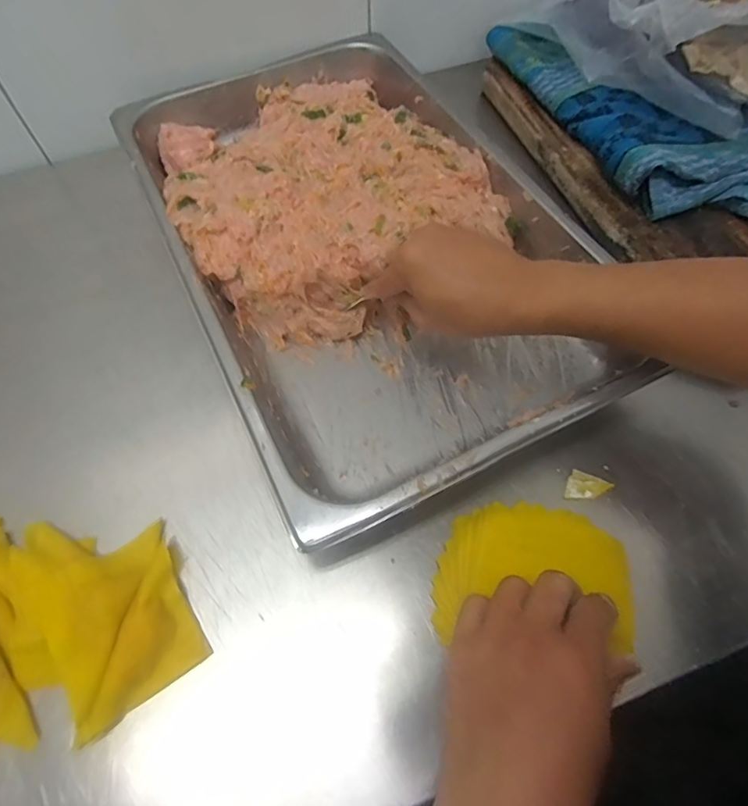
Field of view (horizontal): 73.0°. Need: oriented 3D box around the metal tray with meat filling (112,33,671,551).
[{"bbox_3d":[-0.022,-0.160,0.475,0.310,0.069,0.520,-25,64,-12],"label":"metal tray with meat filling"}]

